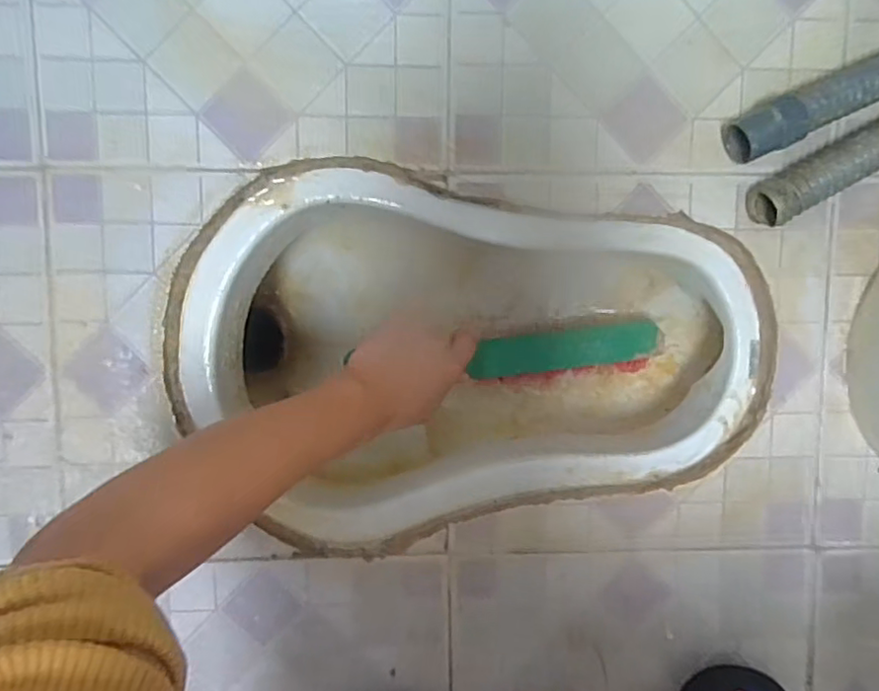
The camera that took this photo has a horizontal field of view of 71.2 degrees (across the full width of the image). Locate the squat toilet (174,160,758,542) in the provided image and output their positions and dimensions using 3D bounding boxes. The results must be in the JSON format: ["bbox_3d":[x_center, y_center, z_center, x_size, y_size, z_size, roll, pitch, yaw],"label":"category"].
[{"bbox_3d":[0.020,0.012,0.599,0.444,0.227,0.279,10,95,-3],"label":"squat toilet"}]

